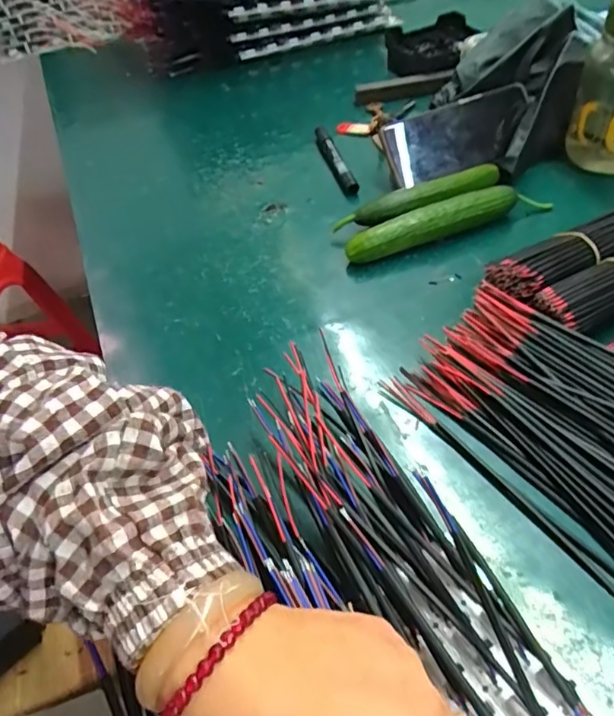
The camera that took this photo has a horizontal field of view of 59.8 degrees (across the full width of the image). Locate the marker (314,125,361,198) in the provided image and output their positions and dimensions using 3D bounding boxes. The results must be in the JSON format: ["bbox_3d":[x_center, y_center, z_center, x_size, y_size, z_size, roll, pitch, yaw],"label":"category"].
[{"bbox_3d":[0.030,-0.228,0.608,0.022,0.016,0.152,-12,47,-5],"label":"marker"}]

